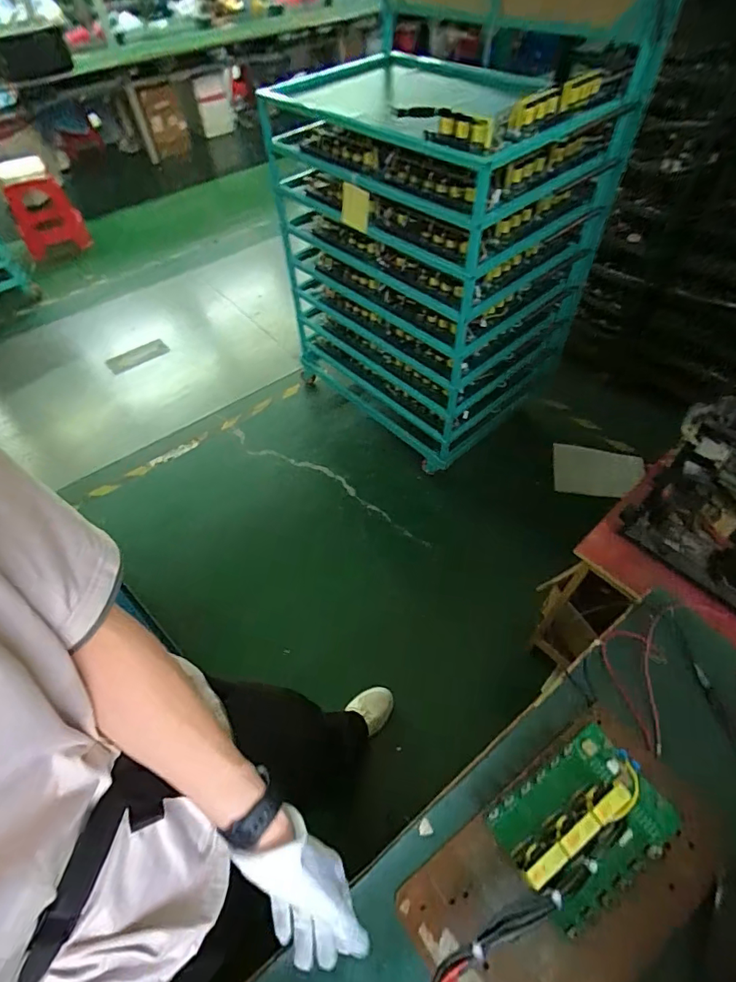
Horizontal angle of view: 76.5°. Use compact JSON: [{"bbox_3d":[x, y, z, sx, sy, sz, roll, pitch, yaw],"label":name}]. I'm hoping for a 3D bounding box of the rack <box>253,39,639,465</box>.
[{"bbox_3d":[0.204,-0.822,1.660,0.693,0.949,0.877,-38,59,-24],"label":"rack"}]

